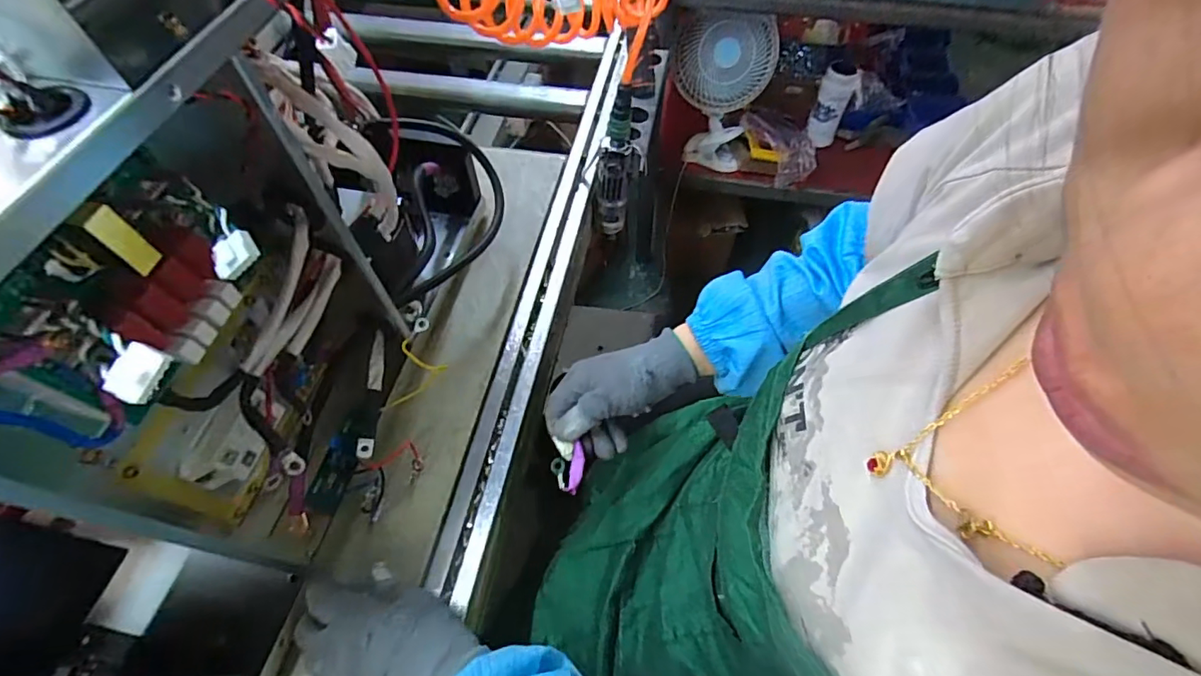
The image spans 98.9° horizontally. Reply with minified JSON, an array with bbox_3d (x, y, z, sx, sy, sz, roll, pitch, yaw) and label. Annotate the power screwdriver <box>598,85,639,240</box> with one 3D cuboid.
[{"bbox_3d":[0.022,-0.211,0.635,0.050,0.198,0.036,-1,58,0],"label":"power screwdriver"}]

